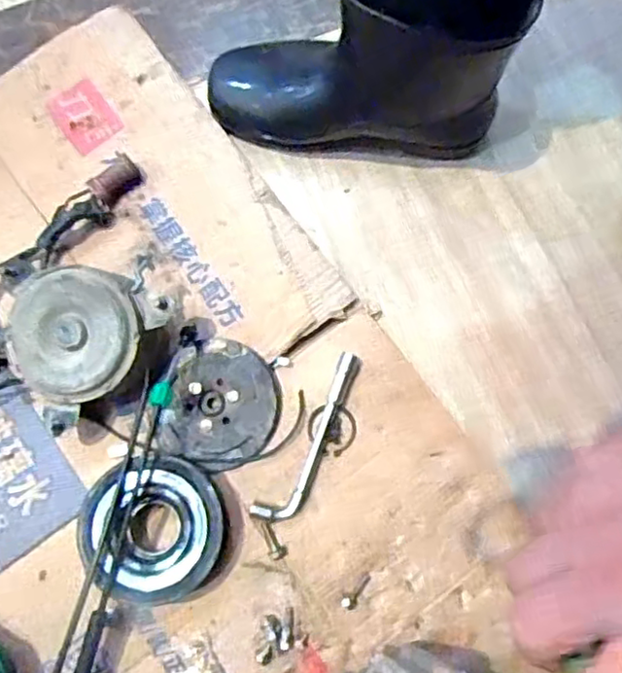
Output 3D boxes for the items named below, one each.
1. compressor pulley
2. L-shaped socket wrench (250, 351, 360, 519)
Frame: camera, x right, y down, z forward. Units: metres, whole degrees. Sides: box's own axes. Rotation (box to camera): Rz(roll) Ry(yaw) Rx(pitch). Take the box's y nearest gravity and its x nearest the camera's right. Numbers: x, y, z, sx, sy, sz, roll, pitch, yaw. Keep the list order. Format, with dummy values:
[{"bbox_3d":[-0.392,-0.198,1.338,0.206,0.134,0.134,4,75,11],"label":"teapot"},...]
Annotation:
[{"bbox_3d":[-0.116,0.143,0.485,0.100,0.035,0.098,0,76,-1],"label":"compressor pulley"},{"bbox_3d":[0.001,0.078,0.507,0.030,0.015,0.143,28,77,5],"label":"L-shaped socket wrench"}]

